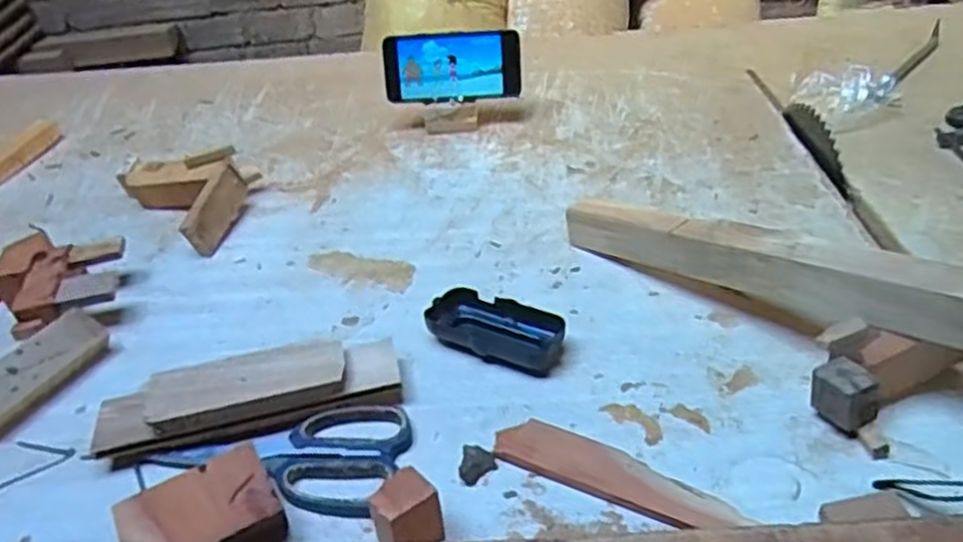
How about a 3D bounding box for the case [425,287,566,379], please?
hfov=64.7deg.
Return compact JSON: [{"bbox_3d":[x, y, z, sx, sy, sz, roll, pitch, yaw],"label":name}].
[{"bbox_3d":[0.013,0.047,0.612,0.107,0.029,0.054,13,39,26],"label":"case"}]

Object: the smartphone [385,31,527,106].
[{"bbox_3d":[-0.034,-0.248,0.927,0.164,0.080,0.013,-3,21,1],"label":"smartphone"}]

